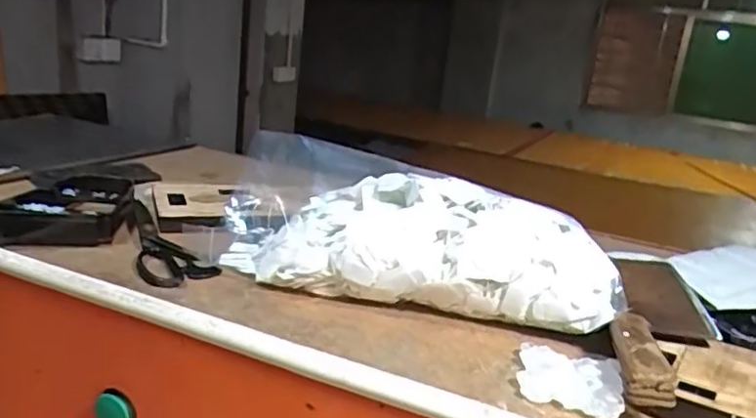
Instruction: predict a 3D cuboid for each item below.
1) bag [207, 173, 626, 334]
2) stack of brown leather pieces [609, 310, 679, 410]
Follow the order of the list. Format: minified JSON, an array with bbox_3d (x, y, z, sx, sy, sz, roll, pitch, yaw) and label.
[{"bbox_3d":[0.011,0.028,0.611,0.419,0.100,0.135,13,15,15],"label":"bag"},{"bbox_3d":[0.199,0.112,0.479,0.032,0.030,0.098,8,15,10],"label":"stack of brown leather pieces"}]

